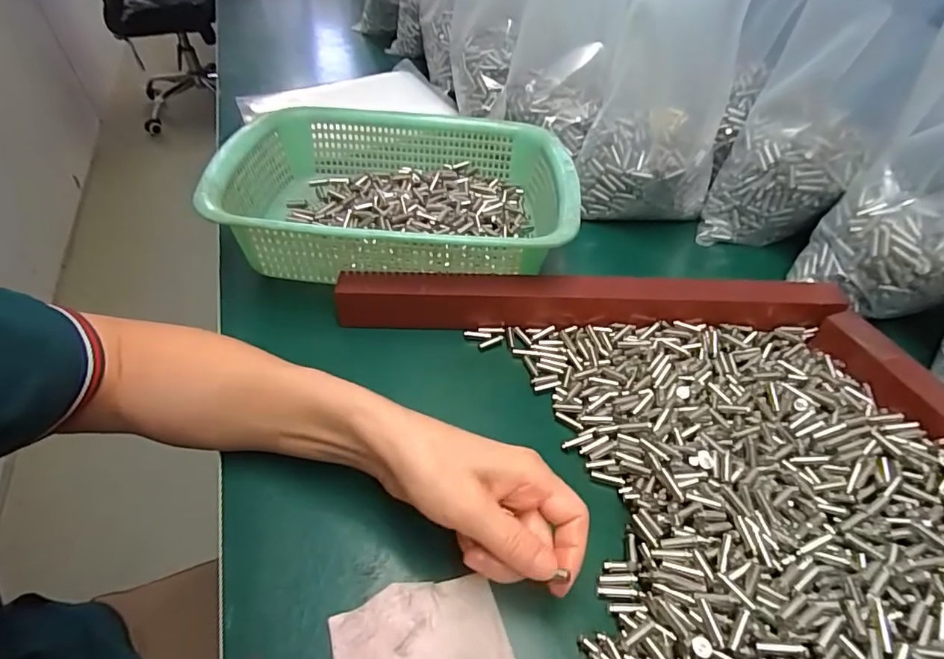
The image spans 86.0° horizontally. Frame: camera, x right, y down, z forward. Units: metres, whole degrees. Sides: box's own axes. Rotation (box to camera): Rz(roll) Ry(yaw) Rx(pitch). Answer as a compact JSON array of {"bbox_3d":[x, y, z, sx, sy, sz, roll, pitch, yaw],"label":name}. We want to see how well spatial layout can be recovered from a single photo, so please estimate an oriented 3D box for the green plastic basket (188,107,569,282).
[{"bbox_3d":[-0.060,-0.126,0.461,0.297,0.077,0.223,-1,45,0],"label":"green plastic basket"}]

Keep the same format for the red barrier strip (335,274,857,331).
[{"bbox_3d":[0.092,-0.025,0.404,0.391,0.037,0.030,0,45,0],"label":"red barrier strip"}]

